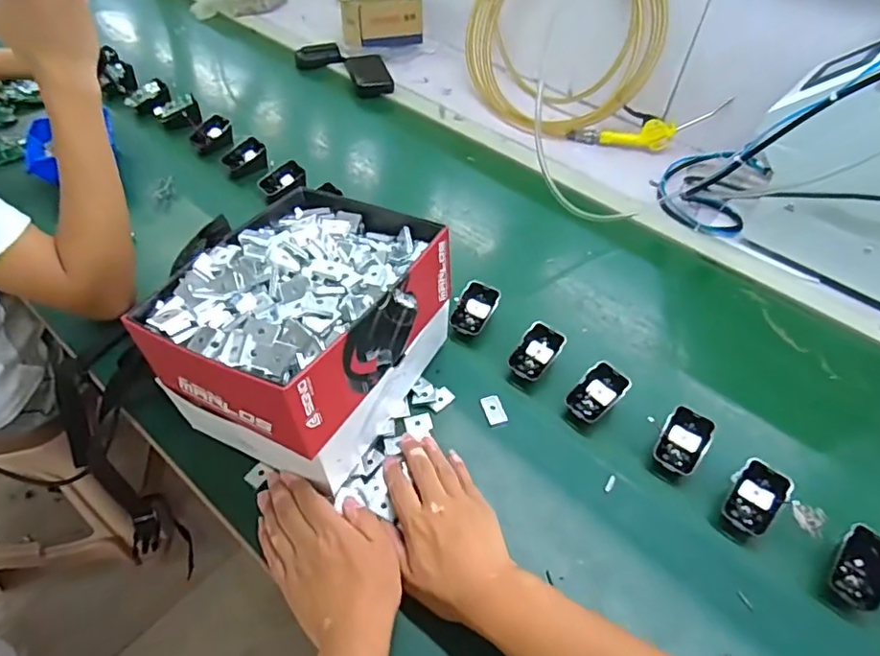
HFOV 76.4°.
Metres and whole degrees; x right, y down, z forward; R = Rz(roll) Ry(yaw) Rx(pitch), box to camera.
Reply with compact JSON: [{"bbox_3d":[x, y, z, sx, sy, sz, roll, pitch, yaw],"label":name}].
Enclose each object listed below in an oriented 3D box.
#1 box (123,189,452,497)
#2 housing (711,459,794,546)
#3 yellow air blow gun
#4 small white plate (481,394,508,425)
[{"bbox_3d":[-0.133,-0.003,0.567,0.214,0.174,0.246,25,50,17],"label":"box"},{"bbox_3d":[0.309,0.174,0.557,0.048,0.043,0.071,38,55,26],"label":"housing"},{"bbox_3d":[0.371,-0.360,1.004,0.274,0.069,0.051,-5,48,8],"label":"yellow air blow gun"},{"bbox_3d":[0.060,0.090,0.621,0.022,0.005,0.036,-10,49,-14],"label":"small white plate"}]

